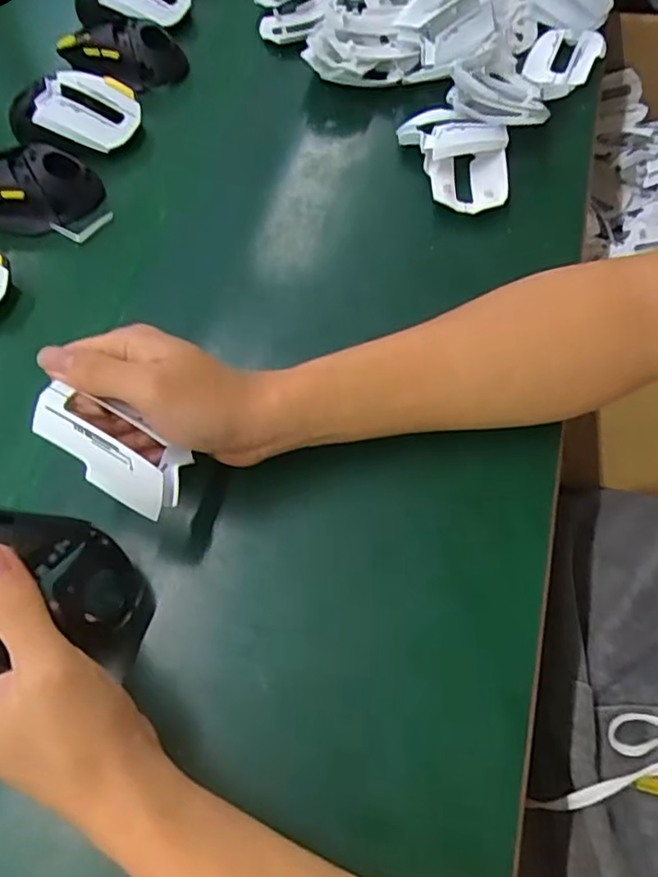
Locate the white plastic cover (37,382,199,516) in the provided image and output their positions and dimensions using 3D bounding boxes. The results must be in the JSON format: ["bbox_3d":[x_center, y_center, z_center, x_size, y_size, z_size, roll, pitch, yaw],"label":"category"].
[{"bbox_3d":[-0.109,0.005,0.311,0.081,0.016,0.040,37,67,-12],"label":"white plastic cover"}]

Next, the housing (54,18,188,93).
[{"bbox_3d":[-0.189,-0.342,0.558,0.110,0.034,0.049,6,64,5],"label":"housing"}]

